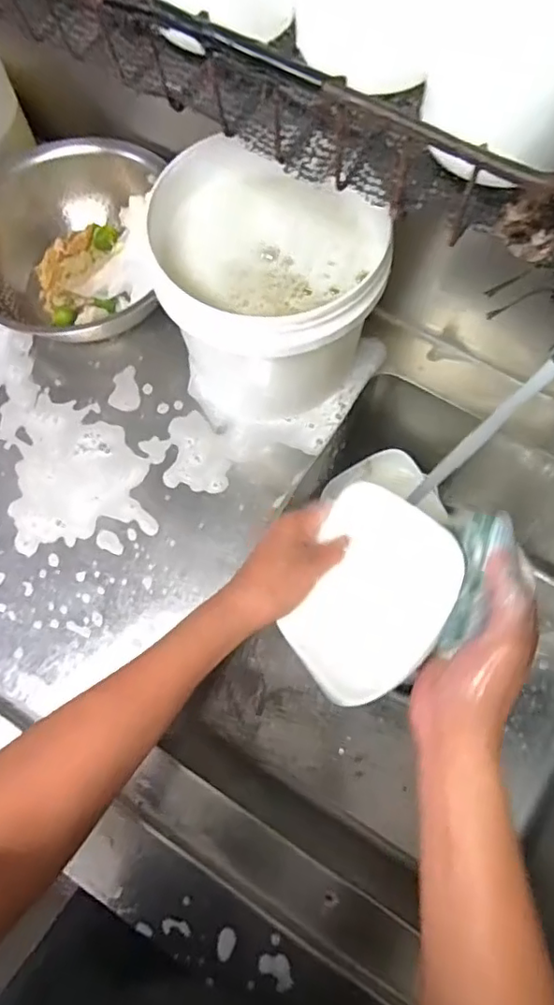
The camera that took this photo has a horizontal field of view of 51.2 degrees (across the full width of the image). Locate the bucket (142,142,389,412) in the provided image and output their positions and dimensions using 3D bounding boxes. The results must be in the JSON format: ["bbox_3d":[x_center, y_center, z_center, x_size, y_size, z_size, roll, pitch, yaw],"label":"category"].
[{"bbox_3d":[-0.010,-0.224,0.594,0.191,0.190,0.217,-12,73,-1],"label":"bucket"}]

